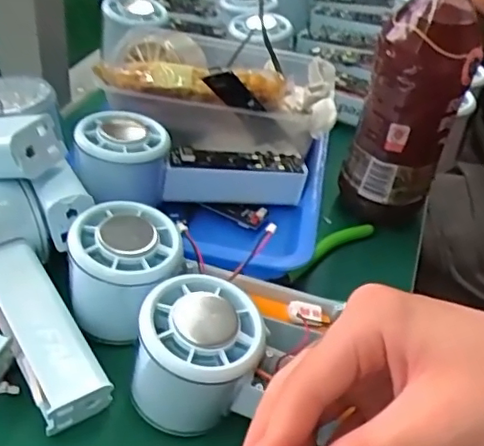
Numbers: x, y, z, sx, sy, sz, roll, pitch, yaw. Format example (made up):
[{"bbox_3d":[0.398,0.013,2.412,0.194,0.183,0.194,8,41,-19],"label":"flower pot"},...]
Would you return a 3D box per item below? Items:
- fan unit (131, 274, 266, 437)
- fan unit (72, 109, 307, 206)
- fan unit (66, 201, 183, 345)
[{"bbox_3d":[-0.020,0.063,0.281,0.055,0.053,0.055,4,41,-4],"label":"fan unit"},{"bbox_3d":[-0.034,-0.037,0.392,0.148,0.046,0.047,7,39,-19],"label":"fan unit"},{"bbox_3d":[-0.061,0.028,0.316,0.057,0.055,0.057,-2,42,-11],"label":"fan unit"}]

